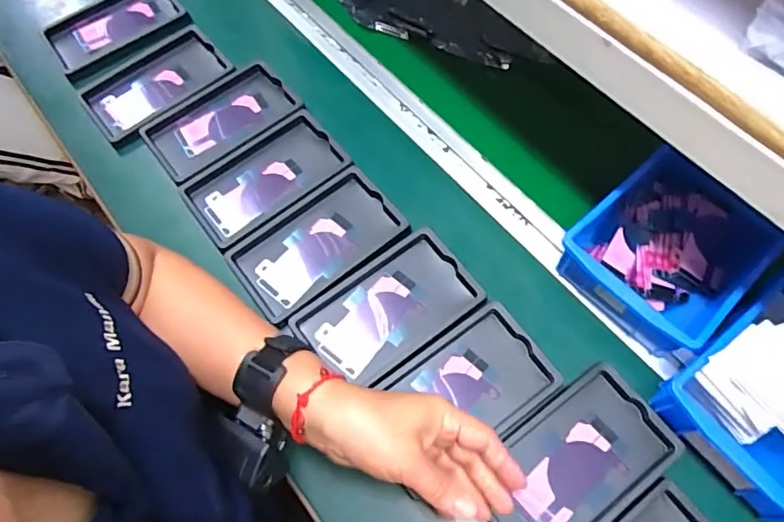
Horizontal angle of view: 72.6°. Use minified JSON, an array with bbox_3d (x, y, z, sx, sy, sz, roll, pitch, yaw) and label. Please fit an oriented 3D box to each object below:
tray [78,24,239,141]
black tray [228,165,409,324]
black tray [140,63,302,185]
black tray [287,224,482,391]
[{"bbox_3d":[-0.270,-0.204,0.610,0.155,0.018,0.103,-40,70,-14],"label":"tray"},{"bbox_3d":[-0.073,-0.018,0.519,0.158,0.015,0.095,-36,69,-13],"label":"black tray"},{"bbox_3d":[-0.188,-0.155,0.584,0.157,0.011,0.091,-39,70,-14],"label":"black tray"},{"bbox_3d":[-0.003,0.046,0.491,0.153,0.022,0.090,-34,69,-12],"label":"black tray"}]

